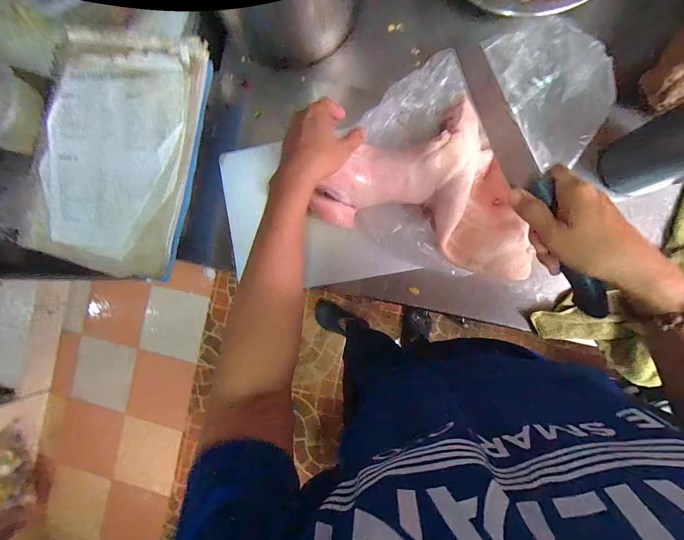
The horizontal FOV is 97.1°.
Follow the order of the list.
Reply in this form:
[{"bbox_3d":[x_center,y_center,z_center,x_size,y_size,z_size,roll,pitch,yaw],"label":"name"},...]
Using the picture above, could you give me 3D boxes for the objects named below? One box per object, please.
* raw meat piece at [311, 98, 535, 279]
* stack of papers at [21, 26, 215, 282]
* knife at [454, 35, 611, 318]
[{"bbox_3d":[0.113,-0.108,0.373,0.258,0.064,0.169,18,92,6],"label":"raw meat piece"},{"bbox_3d":[-0.317,-0.164,0.417,0.230,0.026,0.319,13,91,6],"label":"stack of papers"},{"bbox_3d":[0.173,-0.091,0.284,0.014,0.043,0.285,-24,85,6],"label":"knife"}]

